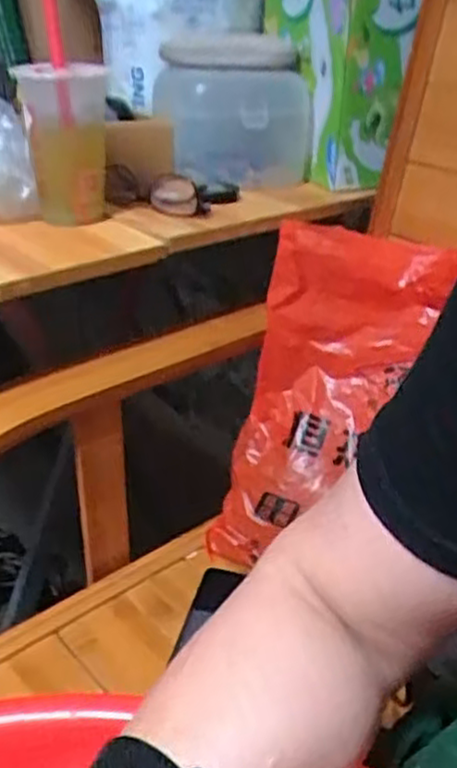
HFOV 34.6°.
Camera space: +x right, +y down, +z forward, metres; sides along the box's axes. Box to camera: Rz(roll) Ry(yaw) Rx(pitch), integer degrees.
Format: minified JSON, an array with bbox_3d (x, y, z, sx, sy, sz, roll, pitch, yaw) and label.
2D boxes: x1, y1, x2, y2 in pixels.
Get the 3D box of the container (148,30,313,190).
[{"bbox_3d":[0.005,-0.312,0.828,0.168,0.141,0.138,-1,29,-4],"label":"container"}]

